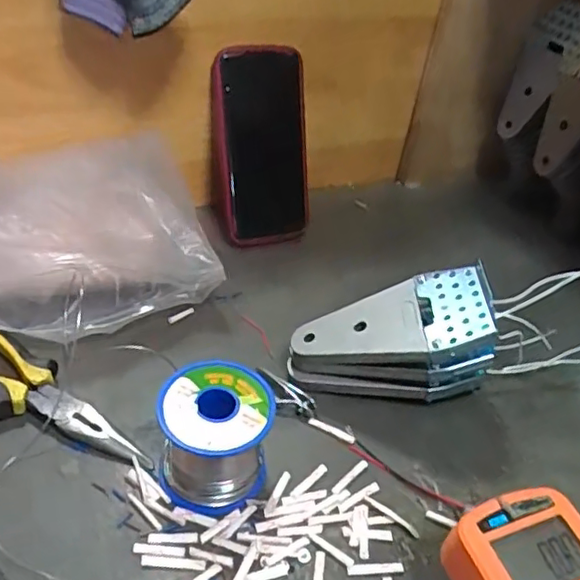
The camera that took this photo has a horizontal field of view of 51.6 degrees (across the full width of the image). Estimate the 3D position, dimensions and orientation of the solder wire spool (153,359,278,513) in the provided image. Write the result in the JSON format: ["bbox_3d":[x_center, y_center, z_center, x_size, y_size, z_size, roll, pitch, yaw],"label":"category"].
[{"bbox_3d":[-0.045,0.088,0.356,0.063,0.062,0.061,4,40,-3],"label":"solder wire spool"}]

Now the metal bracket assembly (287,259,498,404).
[{"bbox_3d":[0.073,0.030,0.425,0.136,0.089,0.067,13,41,7],"label":"metal bracket assembly"}]

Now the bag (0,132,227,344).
[{"bbox_3d":[-0.167,-0.039,0.467,0.200,0.084,0.145,-10,43,-19],"label":"bag"}]

